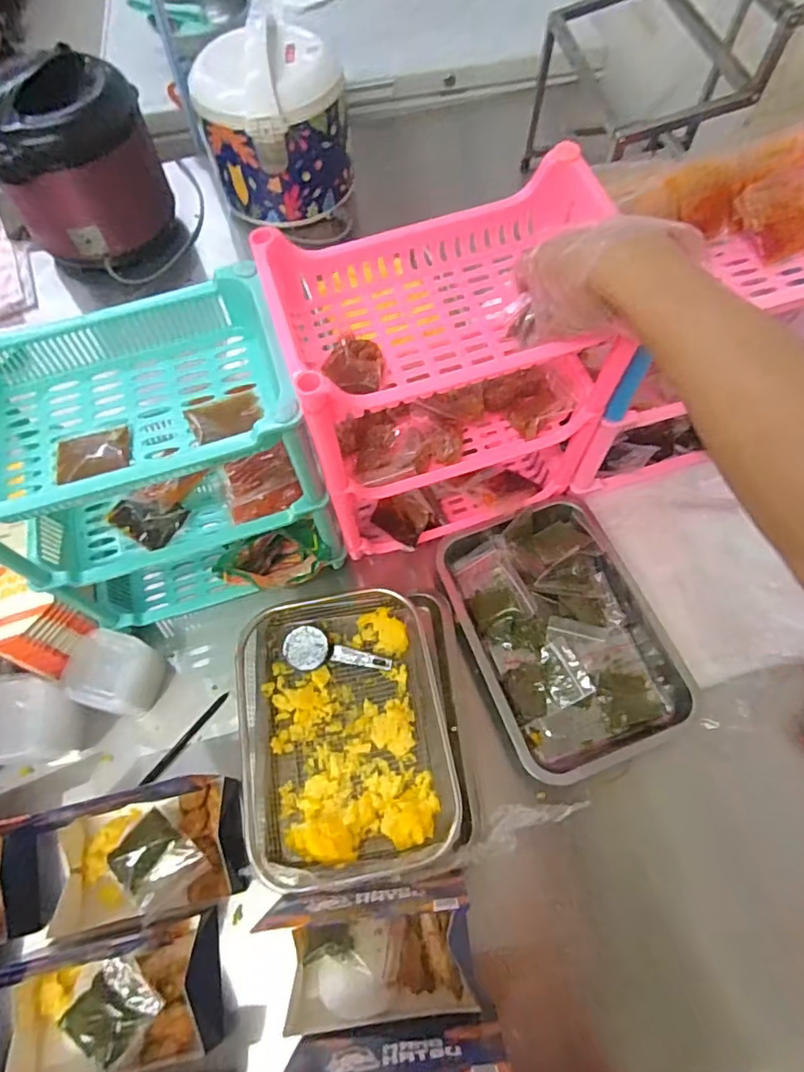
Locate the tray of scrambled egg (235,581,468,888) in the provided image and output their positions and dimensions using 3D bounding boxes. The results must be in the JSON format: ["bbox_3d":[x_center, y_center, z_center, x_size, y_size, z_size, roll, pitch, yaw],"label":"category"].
[{"bbox_3d":[-0.066,0.213,0.632,0.218,0.065,0.296,-11,63,-3],"label":"tray of scrambled egg"}]

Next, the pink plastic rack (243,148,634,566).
[{"bbox_3d":[0.047,-0.150,0.622,0.299,0.366,0.180,-17,64,-6],"label":"pink plastic rack"}]

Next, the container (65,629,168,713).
[{"bbox_3d":[-0.335,0.163,0.665,0.079,0.077,0.082,13,65,9],"label":"container"}]

